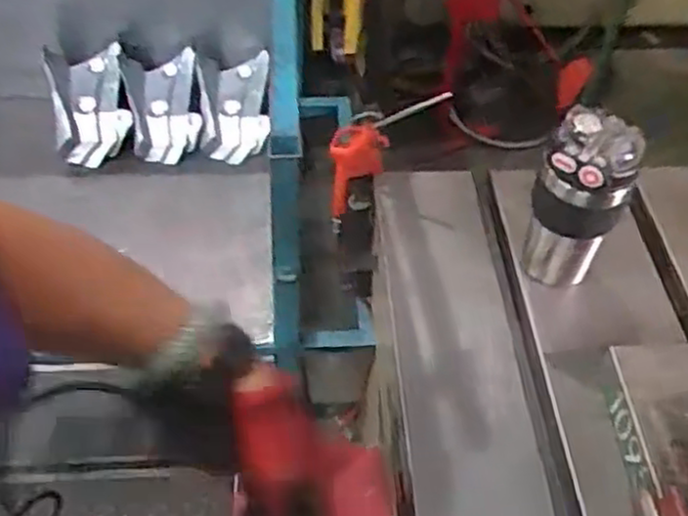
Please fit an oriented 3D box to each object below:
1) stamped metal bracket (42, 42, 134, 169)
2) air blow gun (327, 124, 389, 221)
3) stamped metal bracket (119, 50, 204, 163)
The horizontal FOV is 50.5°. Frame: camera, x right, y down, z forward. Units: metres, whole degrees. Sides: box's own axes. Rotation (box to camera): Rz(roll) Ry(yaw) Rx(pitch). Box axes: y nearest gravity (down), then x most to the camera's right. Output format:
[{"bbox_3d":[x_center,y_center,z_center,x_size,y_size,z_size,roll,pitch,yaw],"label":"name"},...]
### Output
[{"bbox_3d":[-0.448,-0.268,1.282,0.129,0.045,0.206,-10,83,-6],"label":"stamped metal bracket"},{"bbox_3d":[0.015,-0.101,0.863,0.061,0.126,0.023,10,50,5],"label":"air blow gun"},{"bbox_3d":[-0.323,-0.264,1.309,0.126,0.138,0.134,-8,51,-10],"label":"stamped metal bracket"}]

